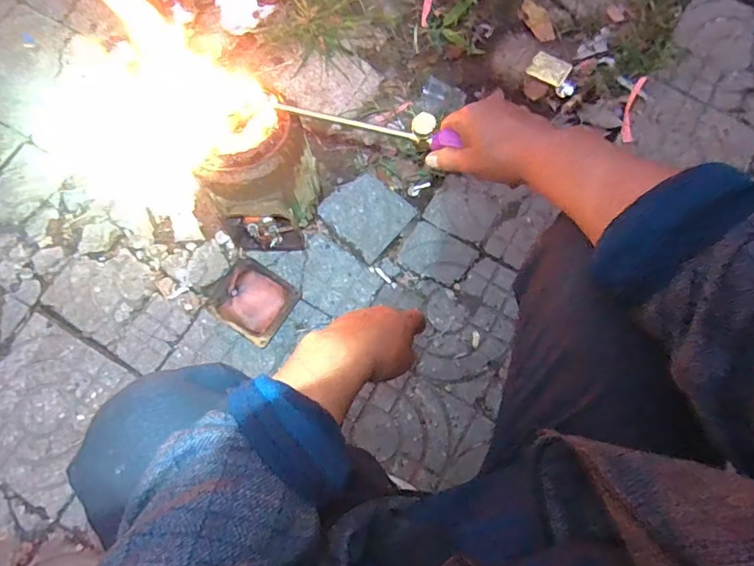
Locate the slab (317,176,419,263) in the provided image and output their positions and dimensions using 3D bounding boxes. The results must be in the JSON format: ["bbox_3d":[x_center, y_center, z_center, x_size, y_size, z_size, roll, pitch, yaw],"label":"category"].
[{"bbox_3d":[-0.018,-0.131,0.856,0.139,0.016,0.133,43,80,11],"label":"slab"}]

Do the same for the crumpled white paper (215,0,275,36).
[{"bbox_3d":[-0.291,-0.573,0.960,0.136,0.007,0.104,43,80,11],"label":"crumpled white paper"}]

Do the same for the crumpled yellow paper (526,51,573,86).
[{"bbox_3d":[0.355,-0.441,0.956,0.077,0.011,0.059,33,78,9],"label":"crumpled yellow paper"}]

